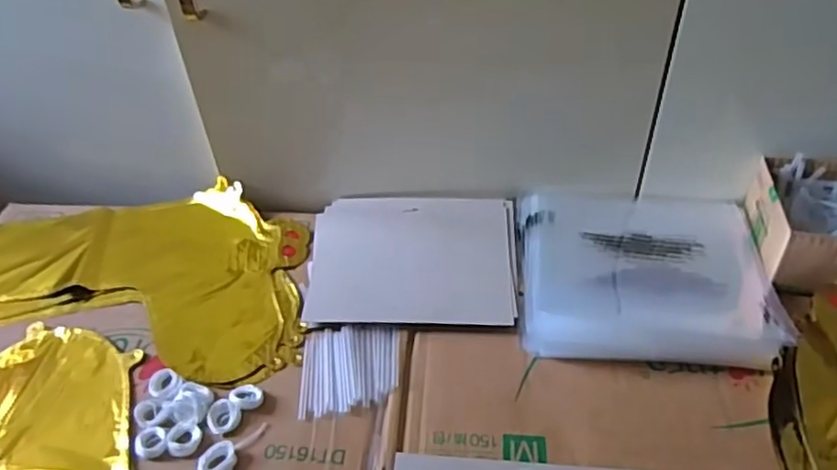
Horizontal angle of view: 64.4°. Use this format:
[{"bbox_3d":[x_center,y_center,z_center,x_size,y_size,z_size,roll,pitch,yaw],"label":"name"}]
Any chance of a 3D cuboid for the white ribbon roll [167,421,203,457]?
[{"bbox_3d":[-0.185,0.161,0.526,0.026,0.006,0.028,-1,44,1],"label":"white ribbon roll"}]

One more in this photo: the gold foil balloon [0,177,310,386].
[{"bbox_3d":[-0.287,0.036,0.665,0.377,0.022,0.220,4,44,6],"label":"gold foil balloon"}]

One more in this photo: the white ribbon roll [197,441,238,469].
[{"bbox_3d":[-0.153,0.173,0.507,0.025,0.006,0.032,23,49,24],"label":"white ribbon roll"}]

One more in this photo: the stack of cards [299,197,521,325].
[{"bbox_3d":[-0.006,0.020,0.666,0.201,0.007,0.171,1,44,3],"label":"stack of cards"}]

